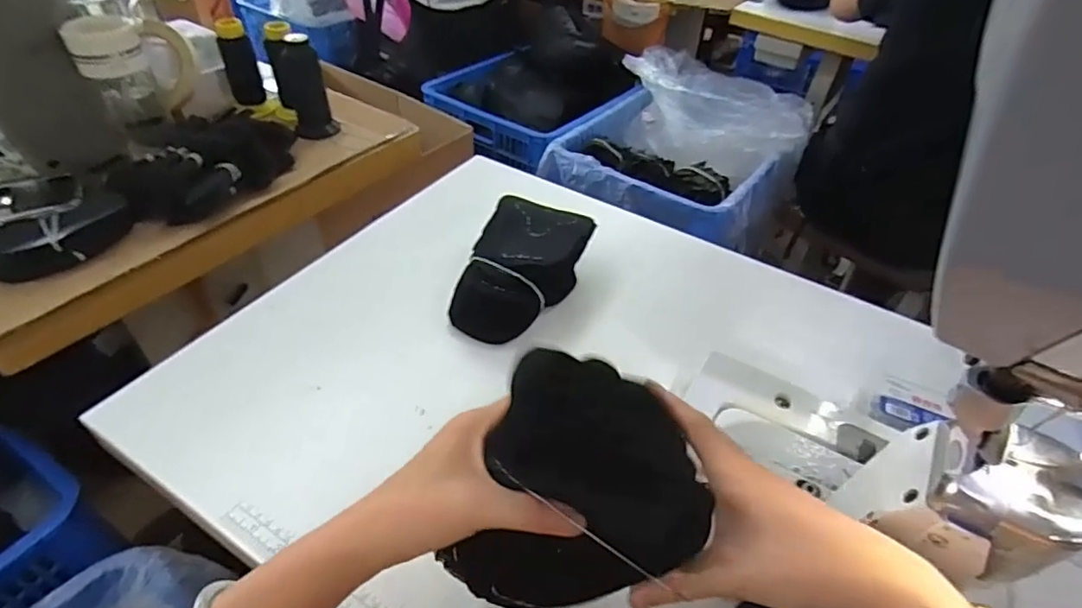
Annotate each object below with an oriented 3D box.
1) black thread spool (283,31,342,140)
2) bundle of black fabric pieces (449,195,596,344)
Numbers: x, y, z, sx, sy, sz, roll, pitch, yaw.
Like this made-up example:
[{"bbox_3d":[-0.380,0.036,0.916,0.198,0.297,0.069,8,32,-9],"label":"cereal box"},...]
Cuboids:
[{"bbox_3d":[-0.318,-0.295,0.763,0.064,0.124,0.058,-12,45,-17],"label":"black thread spool"},{"bbox_3d":[-0.022,-0.038,0.580,0.100,0.071,0.169,23,46,19],"label":"bundle of black fabric pieces"}]

